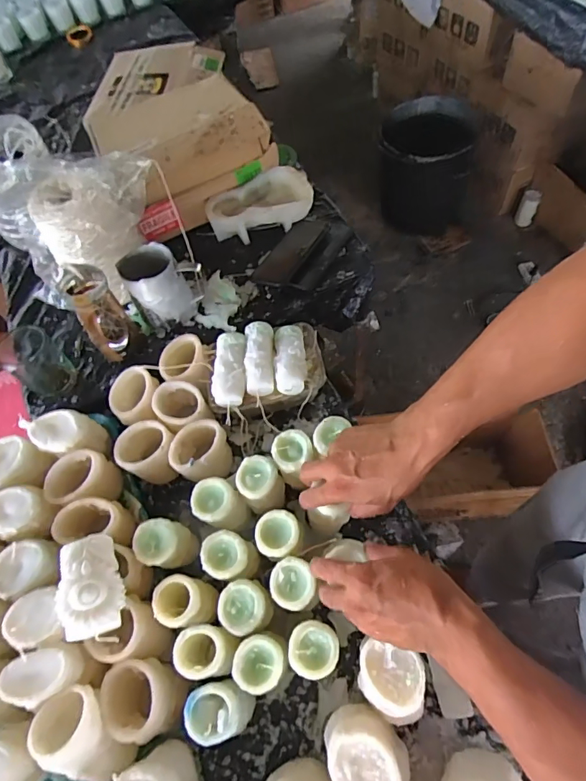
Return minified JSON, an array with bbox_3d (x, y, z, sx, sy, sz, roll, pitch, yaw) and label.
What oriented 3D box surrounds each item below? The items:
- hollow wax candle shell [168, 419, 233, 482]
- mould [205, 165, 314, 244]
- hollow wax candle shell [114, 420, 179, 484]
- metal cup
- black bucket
[{"bbox_3d":[-0.117,0.087,0.623,0.079,0.068,0.075,-2,61,6],"label":"hollow wax candle shell"},{"bbox_3d":[-0.059,-0.329,0.812,0.183,0.048,0.097,-17,61,-3],"label":"mould"},{"bbox_3d":[-0.196,0.090,0.638,0.077,0.081,0.068,-18,61,-3],"label":"hollow wax candle shell"},{"bbox_3d":[-0.206,-0.169,0.704,0.096,0.095,0.099,-3,61,5],"label":"metal cup"},{"bbox_3d":[0.465,-0.786,1.650,0.316,0.334,0.316,-3,61,5],"label":"black bucket"}]

